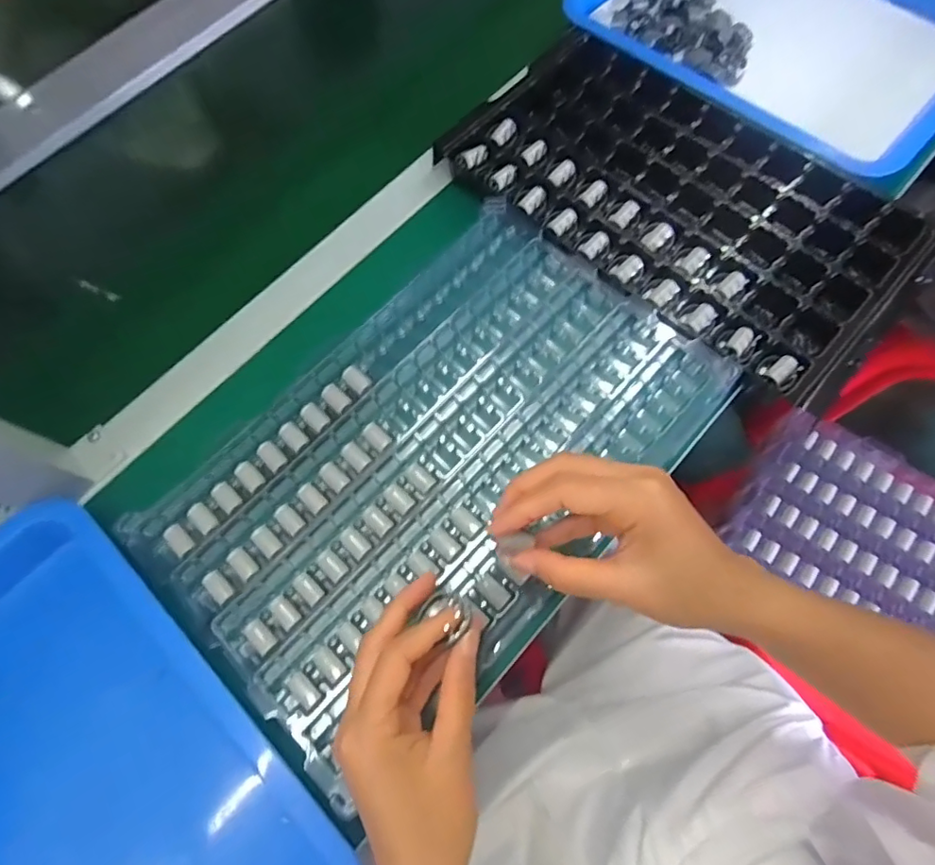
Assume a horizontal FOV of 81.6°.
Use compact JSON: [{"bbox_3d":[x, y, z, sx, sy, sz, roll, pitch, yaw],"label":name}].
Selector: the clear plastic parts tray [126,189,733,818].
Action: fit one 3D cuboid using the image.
[{"bbox_3d":[-0.018,0.014,0.366,0.230,0.015,0.364,42,78,17],"label":"clear plastic parts tray"}]

